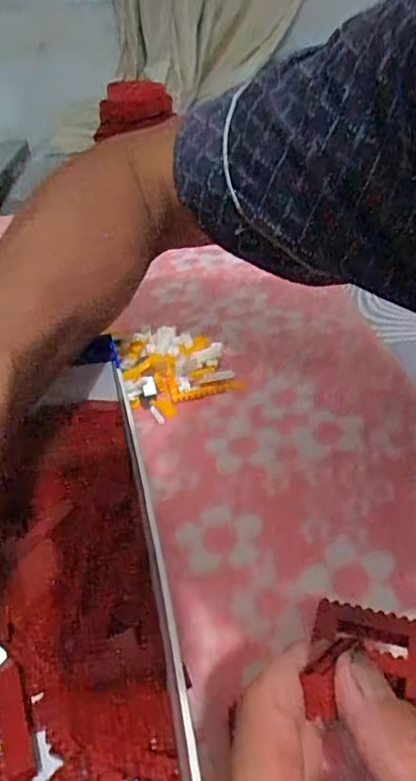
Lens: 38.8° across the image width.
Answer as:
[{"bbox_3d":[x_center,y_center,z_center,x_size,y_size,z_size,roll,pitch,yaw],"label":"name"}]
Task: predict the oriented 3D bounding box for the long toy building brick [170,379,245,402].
[{"bbox_3d":[0.000,-0.001,0.398,0.050,0.010,0.010,-12,36,-8],"label":"long toy building brick"}]

